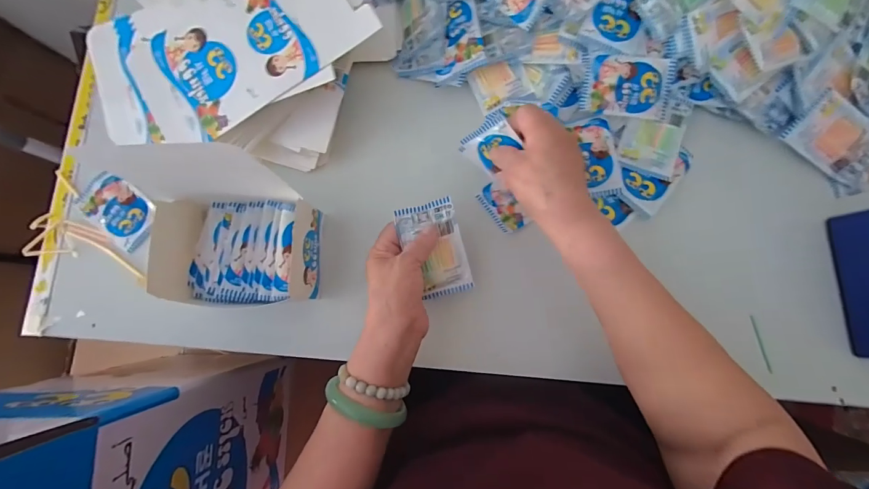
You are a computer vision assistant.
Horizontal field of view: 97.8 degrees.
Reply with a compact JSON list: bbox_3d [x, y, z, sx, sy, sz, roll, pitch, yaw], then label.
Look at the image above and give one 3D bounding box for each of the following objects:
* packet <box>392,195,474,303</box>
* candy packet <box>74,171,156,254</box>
[{"bbox_3d":[0.001,0.006,0.402,0.060,0.005,0.100,-18,101,-6],"label":"packet"},{"bbox_3d":[-0.396,-0.046,0.475,0.103,0.013,0.066,36,86,8],"label":"candy packet"}]

